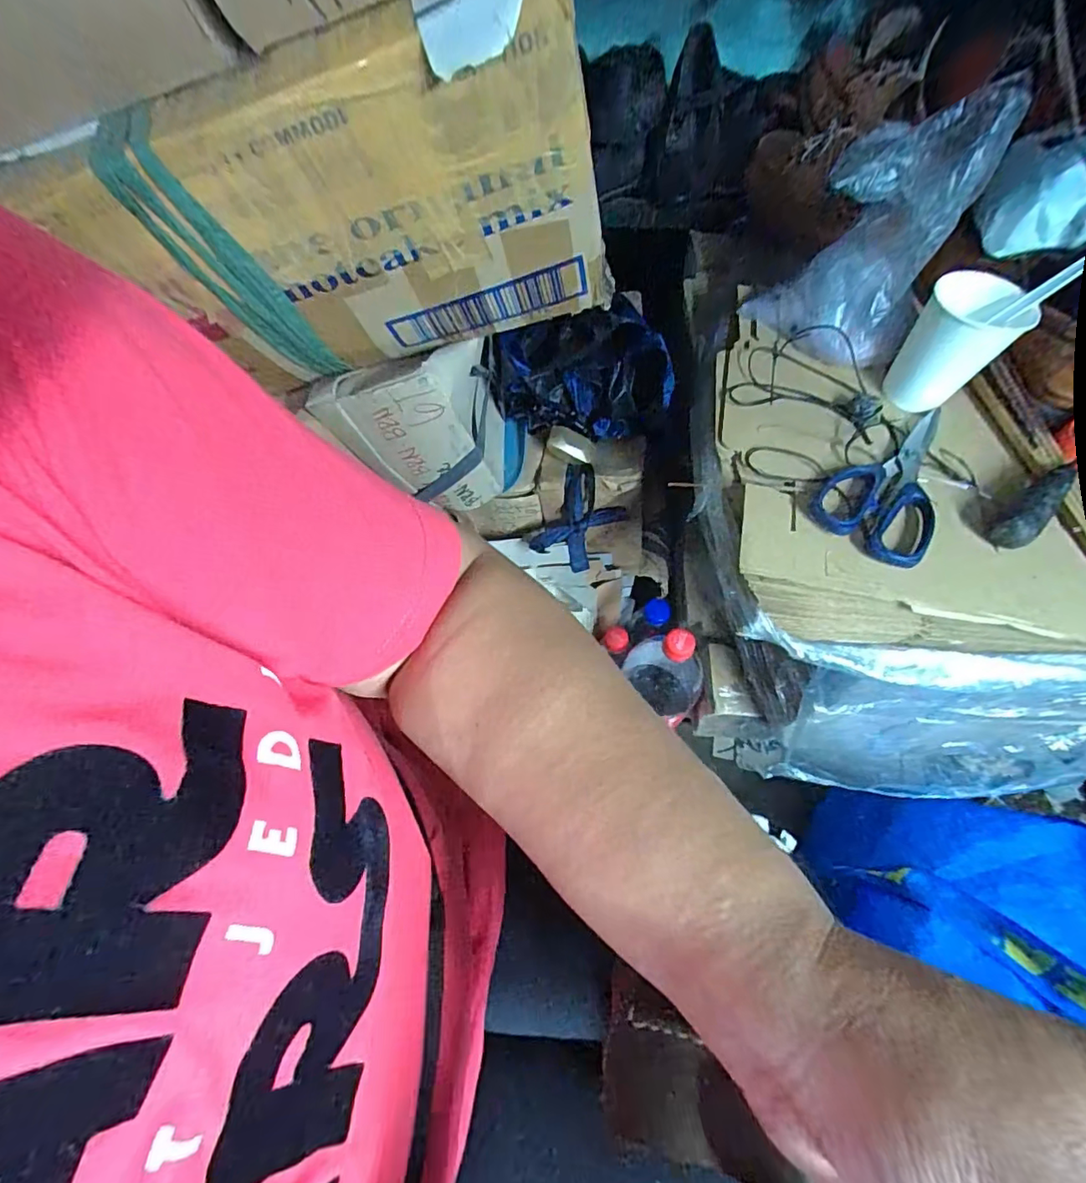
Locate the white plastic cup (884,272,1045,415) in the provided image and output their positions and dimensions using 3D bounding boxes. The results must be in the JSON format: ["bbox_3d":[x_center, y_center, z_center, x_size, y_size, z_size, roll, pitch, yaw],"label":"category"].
[{"bbox_3d":[0.335,-0.202,0.425,0.070,0.085,0.074,40,68,21],"label":"white plastic cup"}]

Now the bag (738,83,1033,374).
[{"bbox_3d":[0.265,-0.289,0.424,0.093,0.178,0.119,-38,66,-19],"label":"bag"}]

